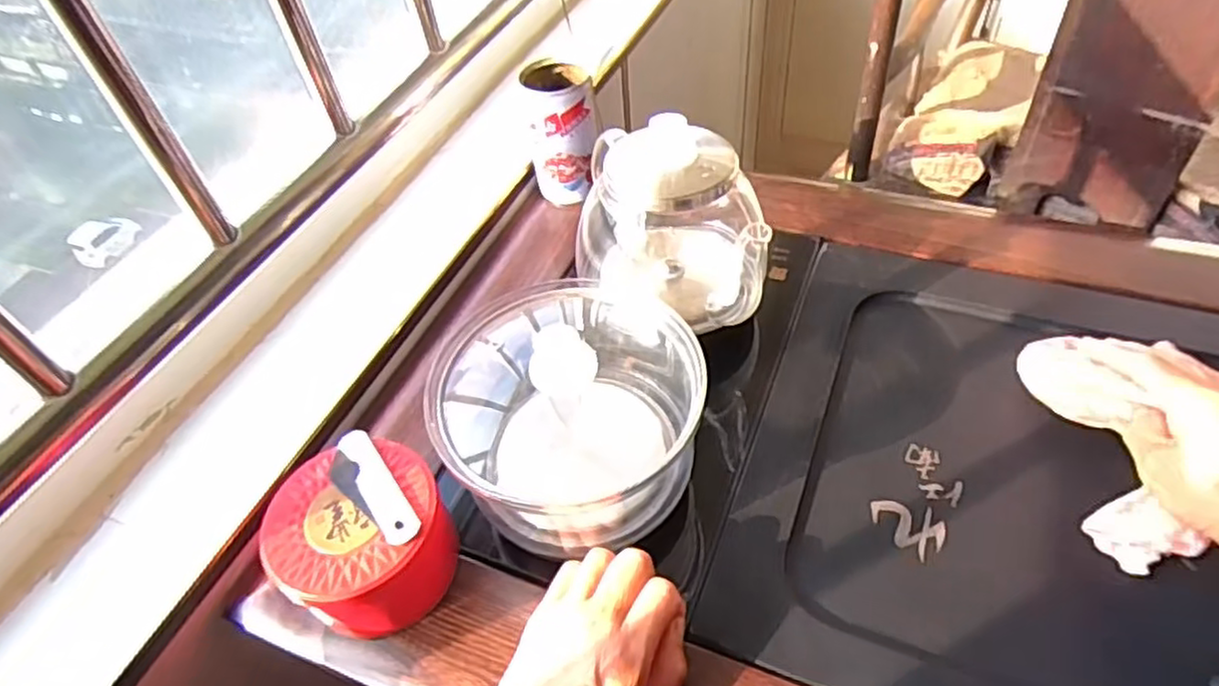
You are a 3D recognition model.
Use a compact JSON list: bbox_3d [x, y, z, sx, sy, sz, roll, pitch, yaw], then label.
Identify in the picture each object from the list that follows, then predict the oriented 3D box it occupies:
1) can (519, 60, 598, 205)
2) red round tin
[{"bbox_3d":[-0.041,-0.192,0.668,0.066,0.115,0.075,-8,49,0],"label":"can"},{"bbox_3d":[-0.147,0.121,0.441,0.097,0.073,0.093,-3,49,4],"label":"red round tin"}]

